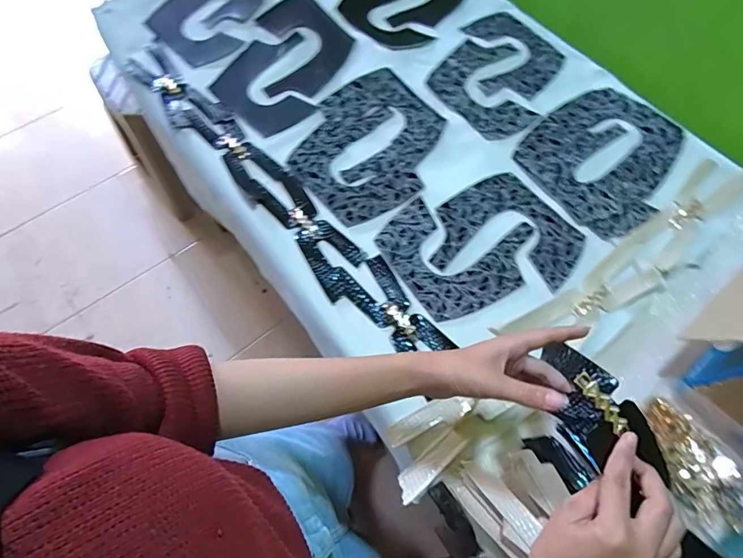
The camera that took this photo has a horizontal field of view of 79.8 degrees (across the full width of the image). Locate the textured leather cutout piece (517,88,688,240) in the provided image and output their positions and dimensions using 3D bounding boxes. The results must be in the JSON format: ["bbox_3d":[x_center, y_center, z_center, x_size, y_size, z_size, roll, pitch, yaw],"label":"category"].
[{"bbox_3d":[0.357,-0.186,0.670,0.240,0.010,0.209,-34,71,-15],"label":"textured leather cutout piece"}]

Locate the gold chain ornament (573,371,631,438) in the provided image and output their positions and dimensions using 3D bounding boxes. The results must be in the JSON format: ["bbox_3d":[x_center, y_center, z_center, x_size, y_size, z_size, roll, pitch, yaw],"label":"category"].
[{"bbox_3d":[0.181,0.097,0.349,0.014,0.008,0.053,-34,80,-12],"label":"gold chain ornament"}]

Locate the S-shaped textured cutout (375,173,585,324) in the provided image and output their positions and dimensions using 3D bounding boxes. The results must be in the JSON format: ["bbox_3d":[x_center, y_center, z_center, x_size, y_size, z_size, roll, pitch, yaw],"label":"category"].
[{"bbox_3d":[0.151,-0.050,0.615,0.235,0.012,0.195,-27,70,-13],"label":"S-shaped textured cutout"}]

